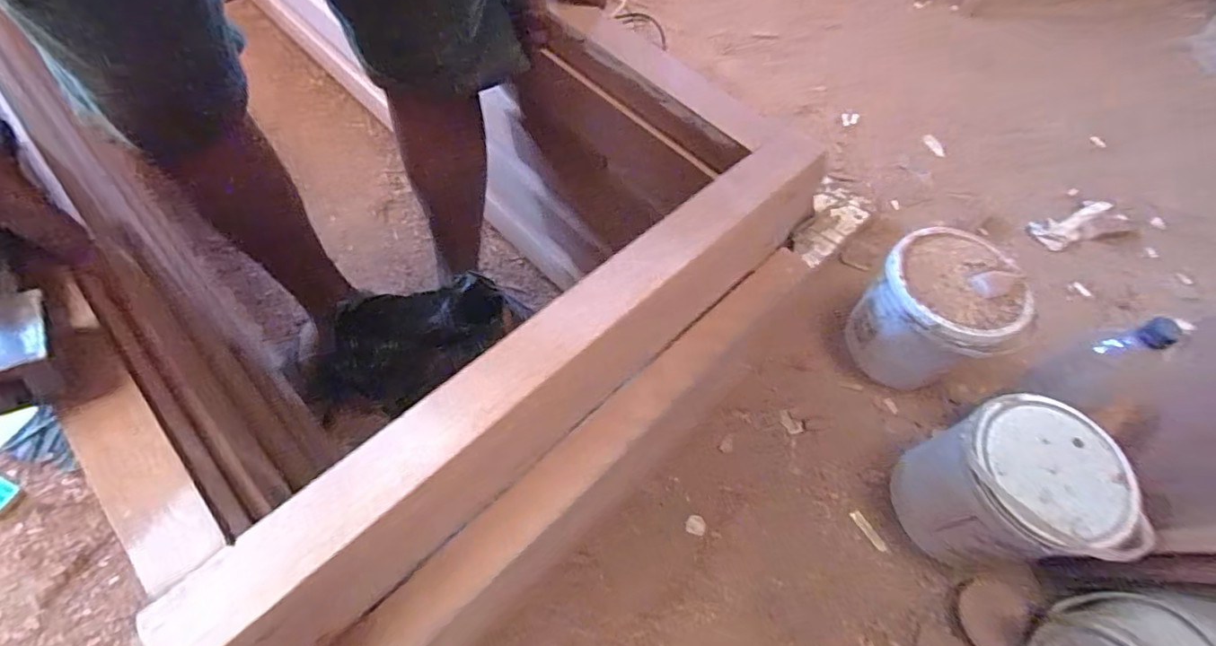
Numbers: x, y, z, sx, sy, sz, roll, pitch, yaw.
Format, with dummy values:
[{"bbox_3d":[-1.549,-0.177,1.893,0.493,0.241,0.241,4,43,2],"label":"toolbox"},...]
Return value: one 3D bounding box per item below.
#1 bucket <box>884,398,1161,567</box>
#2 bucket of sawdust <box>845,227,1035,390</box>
[{"bbox_3d":[0.502,0.211,0.697,0.171,0.221,0.184,2,59,-3],"label":"bucket"},{"bbox_3d":[0.475,-0.004,0.832,0.180,0.214,0.174,2,59,-3],"label":"bucket of sawdust"}]

